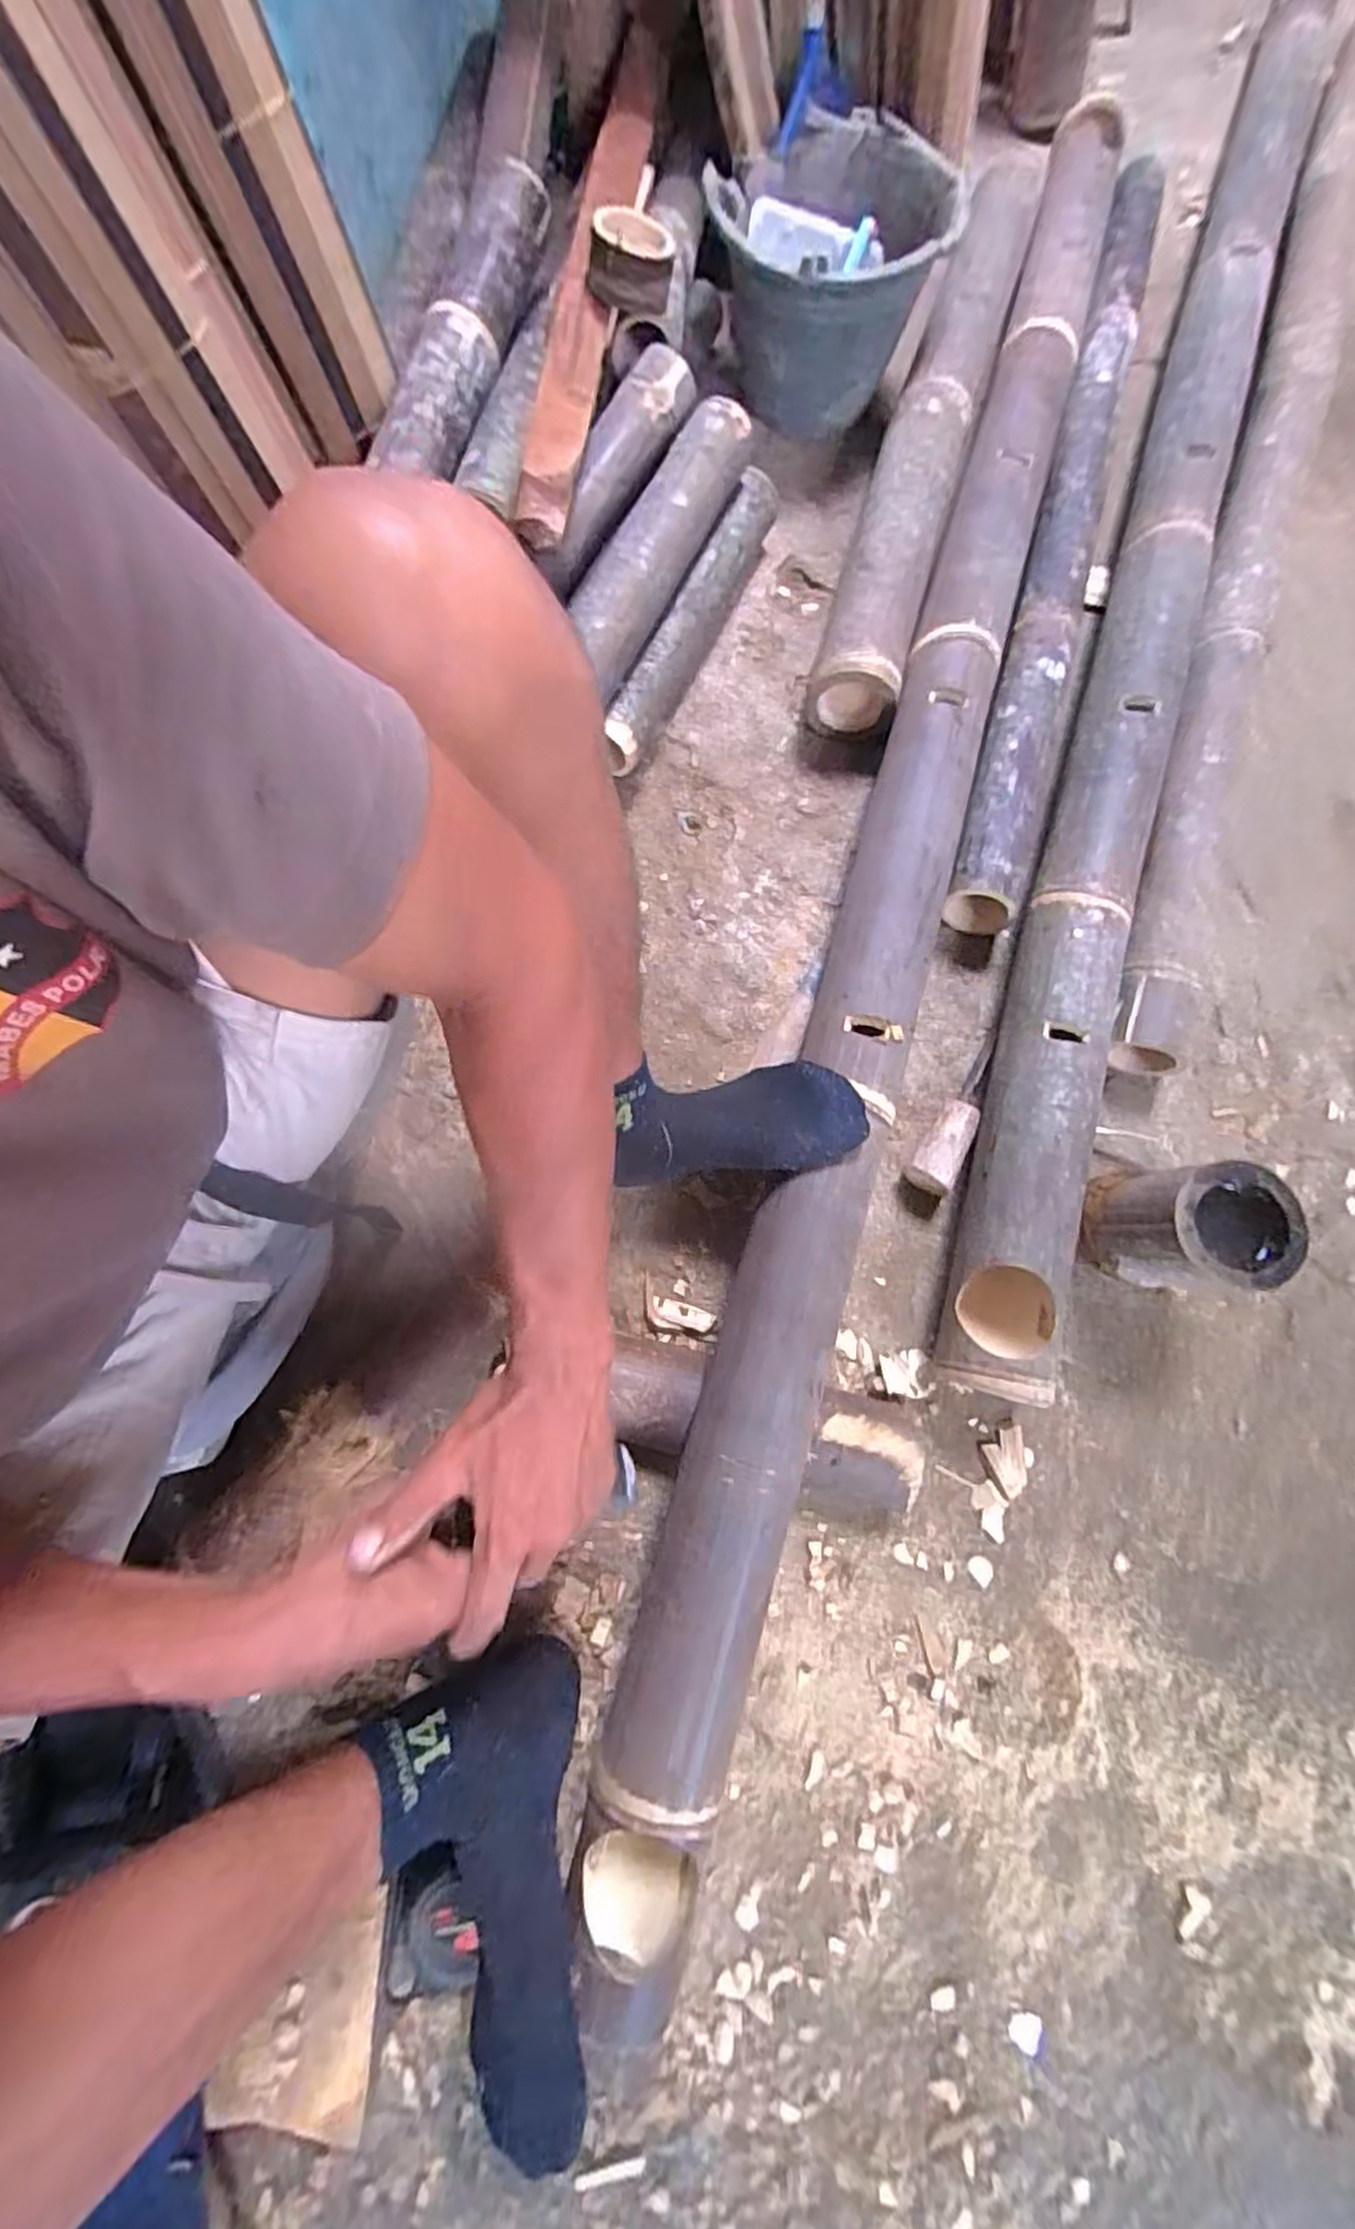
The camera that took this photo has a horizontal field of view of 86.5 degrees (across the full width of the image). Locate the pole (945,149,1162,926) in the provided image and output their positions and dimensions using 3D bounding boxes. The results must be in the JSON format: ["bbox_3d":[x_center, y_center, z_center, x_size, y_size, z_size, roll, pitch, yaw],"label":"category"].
[{"bbox_3d":[0.425,-0.661,0.794,0.069,0.071,1.000,16,77,4],"label":"pole"}]

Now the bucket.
[{"bbox_3d":[0.157,-0.908,0.807,0.236,0.188,0.235,0,77,1],"label":"bucket"}]

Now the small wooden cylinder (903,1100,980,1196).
[{"bbox_3d":[0.240,0.030,0.655,0.043,0.043,0.082,30,79,7],"label":"small wooden cylinder"}]

